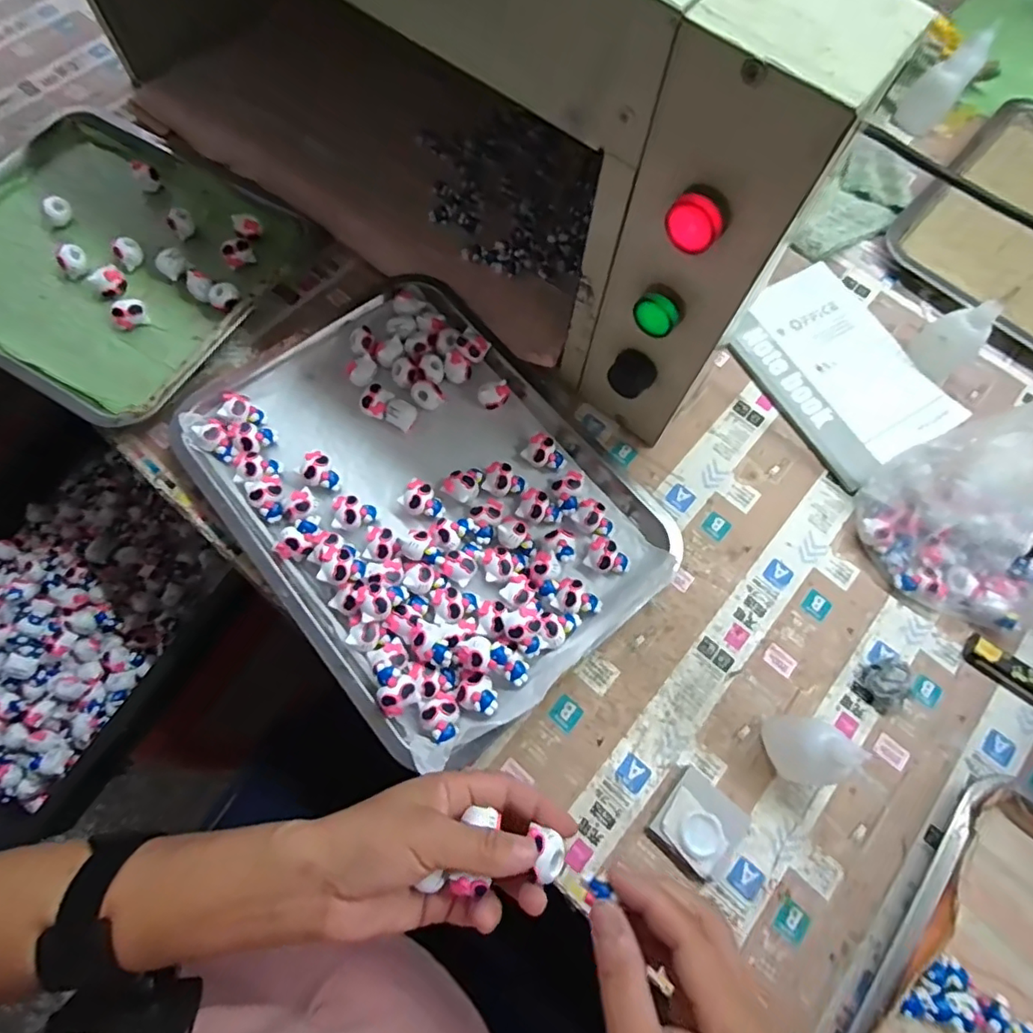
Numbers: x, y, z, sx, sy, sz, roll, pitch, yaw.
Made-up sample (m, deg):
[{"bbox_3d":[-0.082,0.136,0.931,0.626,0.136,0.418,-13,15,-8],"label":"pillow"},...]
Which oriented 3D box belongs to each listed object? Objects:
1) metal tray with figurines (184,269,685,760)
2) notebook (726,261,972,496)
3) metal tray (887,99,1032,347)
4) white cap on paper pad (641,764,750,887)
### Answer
[{"bbox_3d":[-0.072,-0.022,0.445,0.267,0.039,0.354,-40,77,-14],"label":"metal tray with figurines"},{"bbox_3d":[0.292,-0.137,0.513,0.147,0.011,0.193,-30,74,-12],"label":"notebook"},{"bbox_3d":[0.549,-0.311,0.589,0.215,0.020,0.299,42,75,12],"label":"metal tray"},{"bbox_3d":[0.124,0.208,0.378,0.053,0.016,0.055,40,74,11],"label":"white cap on paper pad"}]

